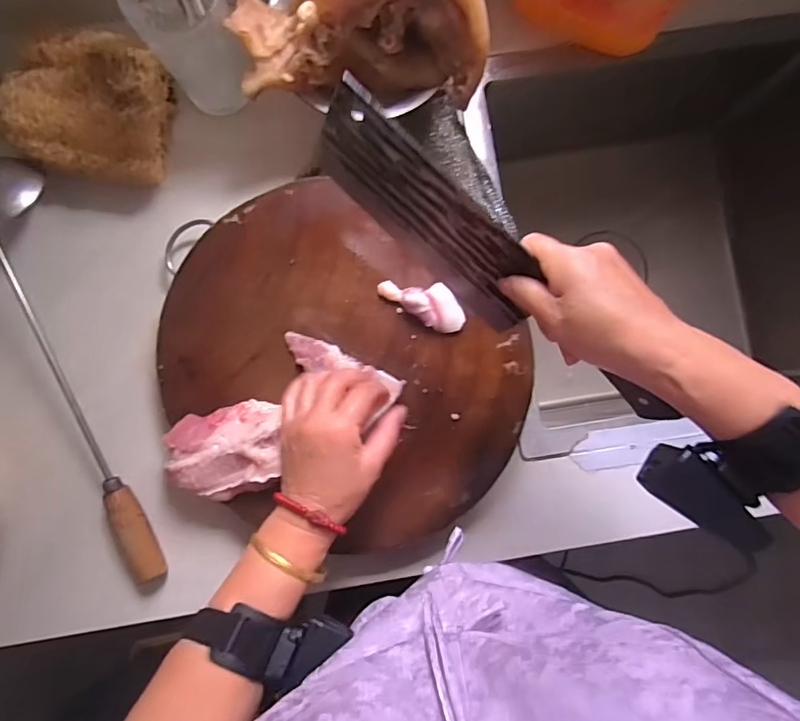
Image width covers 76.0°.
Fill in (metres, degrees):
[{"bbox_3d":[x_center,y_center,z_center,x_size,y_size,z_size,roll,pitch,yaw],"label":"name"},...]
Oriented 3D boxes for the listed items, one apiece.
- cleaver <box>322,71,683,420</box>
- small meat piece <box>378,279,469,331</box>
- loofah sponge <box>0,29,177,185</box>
[{"bbox_3d":[0.055,-0.064,0.345,0.268,0.105,0.035,44,86,-1],"label":"cleaver"},{"bbox_3d":[0.023,-0.055,0.462,0.081,0.016,0.036,35,86,1],"label":"small meat piece"},{"bbox_3d":[-0.287,-0.236,0.472,0.138,0.052,0.118,9,86,-1],"label":"loofah sponge"}]

